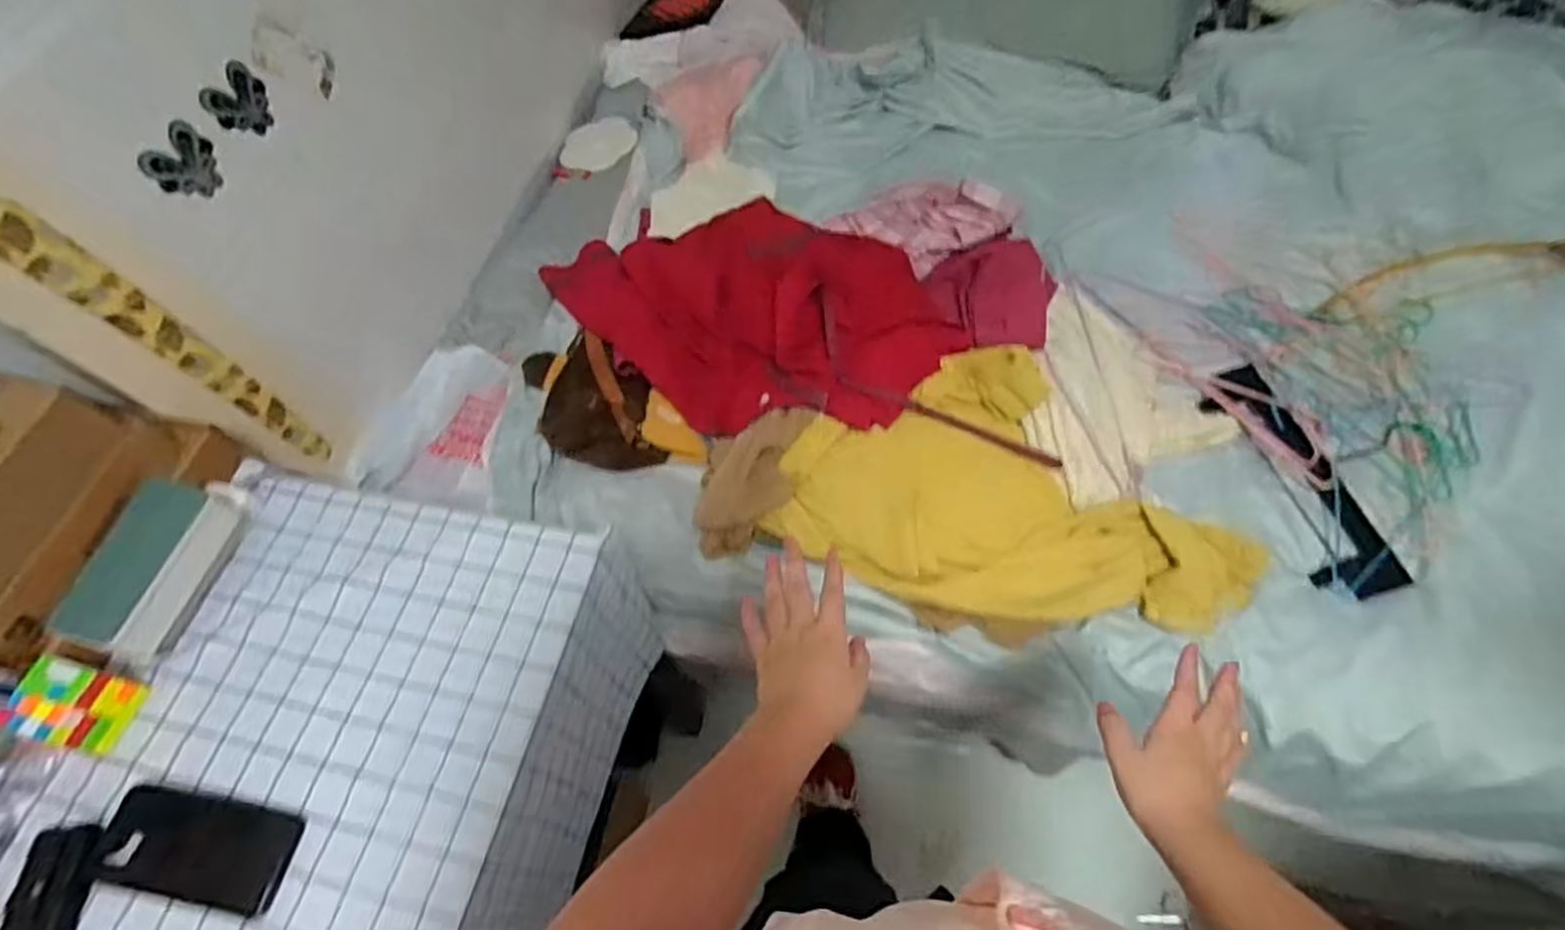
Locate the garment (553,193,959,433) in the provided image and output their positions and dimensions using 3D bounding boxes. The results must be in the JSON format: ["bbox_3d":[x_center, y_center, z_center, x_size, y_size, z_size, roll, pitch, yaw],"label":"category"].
[{"bbox_3d":[-0.064,-0.233,1.062,0.633,0.148,0.334,16,65,25],"label":"garment"}]

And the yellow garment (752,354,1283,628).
[{"bbox_3d":[0.279,0.027,0.909,0.553,0.124,0.284,5,64,5],"label":"yellow garment"}]

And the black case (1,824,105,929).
[{"bbox_3d":[-0.586,0.346,0.592,0.051,0.021,0.102,-5,64,0],"label":"black case"}]

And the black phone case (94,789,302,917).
[{"bbox_3d":[-0.484,0.315,0.611,0.161,0.004,0.074,8,64,6],"label":"black phone case"}]

